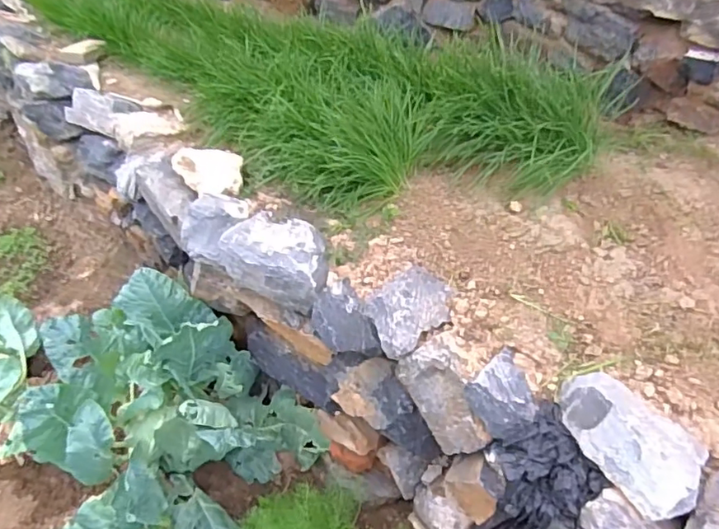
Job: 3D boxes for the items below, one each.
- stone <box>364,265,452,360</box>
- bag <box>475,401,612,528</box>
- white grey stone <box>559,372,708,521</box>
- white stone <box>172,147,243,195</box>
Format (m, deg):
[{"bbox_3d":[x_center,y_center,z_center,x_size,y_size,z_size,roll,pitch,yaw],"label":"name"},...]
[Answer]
[{"bbox_3d":[0.102,0.082,1.060,0.170,0.069,0.151,-20,45,-15],"label":"stone"},{"bbox_3d":[0.255,0.369,0.883,0.152,0.275,0.080,53,23,24],"label":"bag"},{"bbox_3d":[0.396,0.242,0.803,0.143,0.079,0.234,-27,47,-21],"label":"white grey stone"},{"bbox_3d":[-0.394,-0.242,1.397,0.210,0.065,0.112,9,45,16],"label":"white stone"}]

